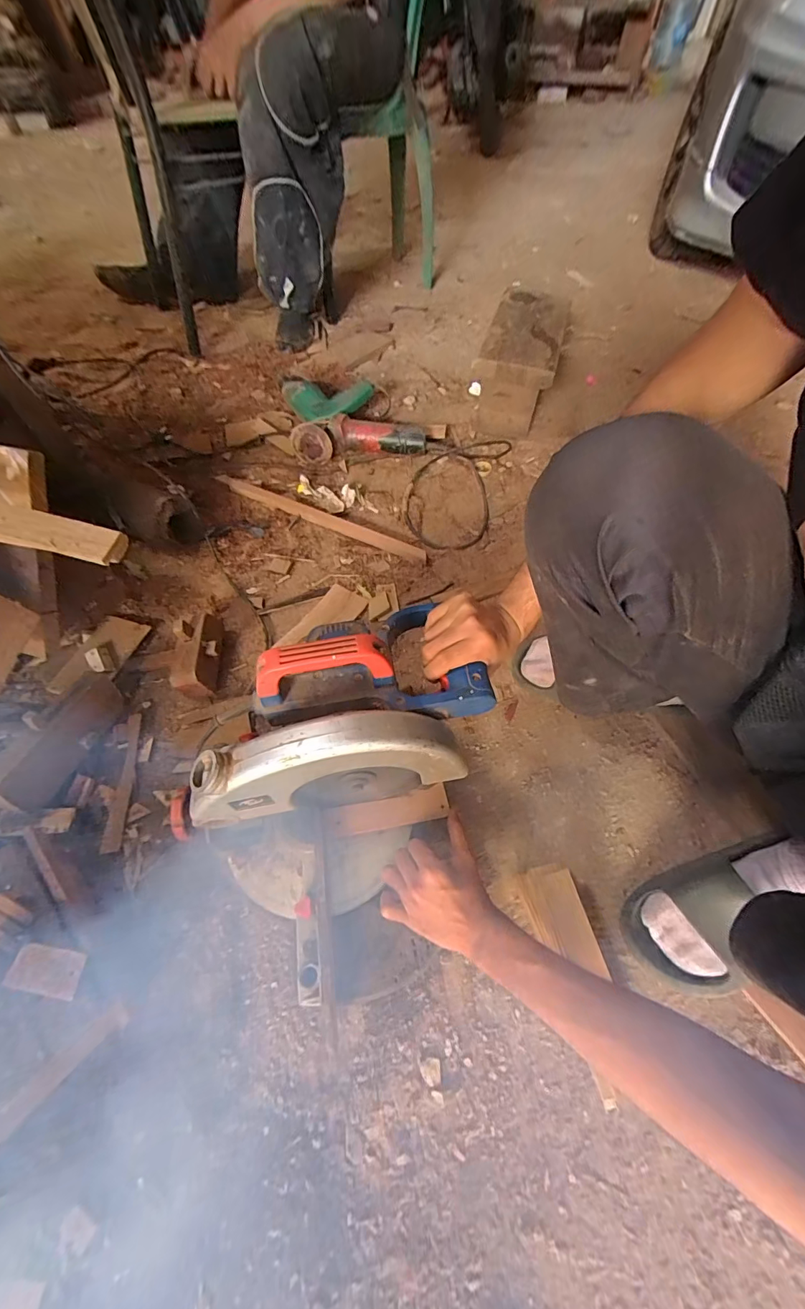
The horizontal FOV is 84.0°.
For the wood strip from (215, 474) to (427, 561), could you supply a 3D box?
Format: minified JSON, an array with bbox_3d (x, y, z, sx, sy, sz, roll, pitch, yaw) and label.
[{"bbox_3d":[-0.170,-0.275,0.878,0.474,0.011,0.038,25,60,14],"label":"wood strip"}]

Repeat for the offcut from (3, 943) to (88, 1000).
[{"bbox_3d":[-0.320,0.284,0.403,0.063,0.006,0.033,8,57,5],"label":"offcut"}]

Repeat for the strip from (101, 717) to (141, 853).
[{"bbox_3d":[-0.369,0.164,0.596,0.022,0.005,0.184,-5,58,-4],"label":"strip"}]

